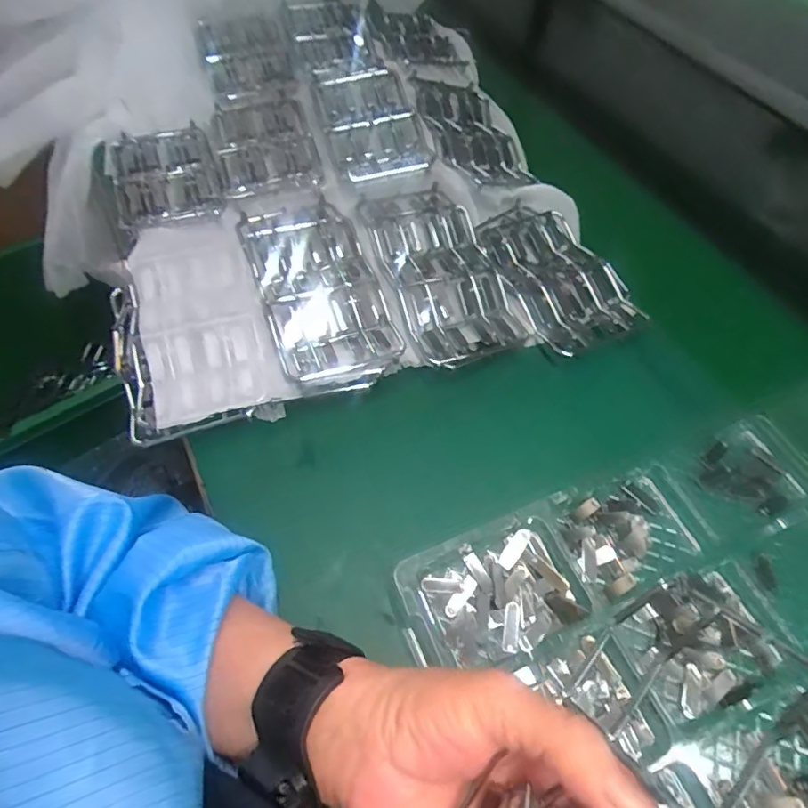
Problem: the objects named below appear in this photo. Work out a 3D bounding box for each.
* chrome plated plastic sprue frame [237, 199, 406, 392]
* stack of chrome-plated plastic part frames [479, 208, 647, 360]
[{"bbox_3d":[-0.072,-0.100,0.431,0.091,0.023,0.204,-18,59,-13],"label":"chrome plated plastic sprue frame"},{"bbox_3d":[0.133,-0.120,0.473,0.094,0.026,0.181,-18,60,-13],"label":"stack of chrome-plated plastic part frames"}]

